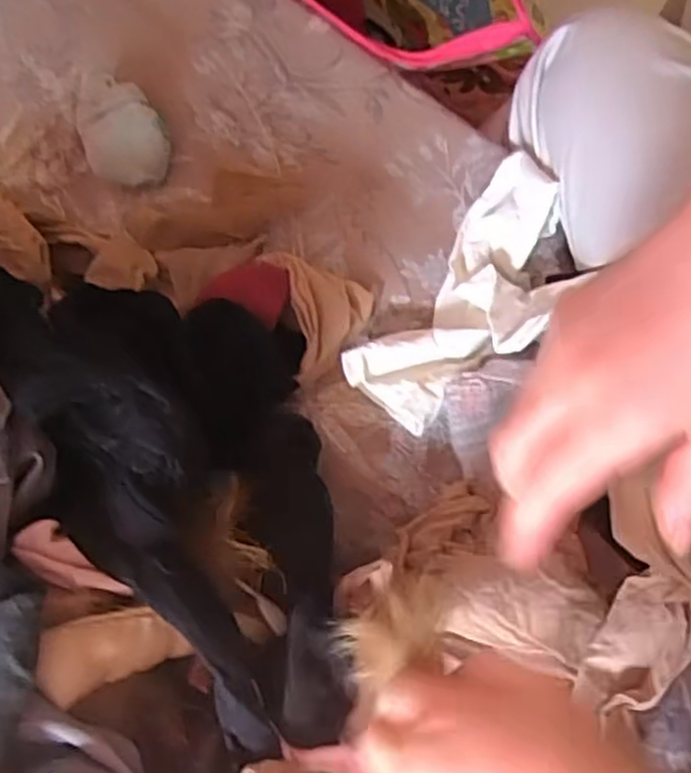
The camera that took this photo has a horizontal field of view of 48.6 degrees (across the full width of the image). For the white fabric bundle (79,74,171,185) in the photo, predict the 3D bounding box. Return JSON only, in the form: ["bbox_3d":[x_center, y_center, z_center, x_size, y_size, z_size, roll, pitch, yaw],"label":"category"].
[{"bbox_3d":[-0.153,-0.173,0.531,0.054,0.041,0.073,-21,76,-6],"label":"white fabric bundle"}]

